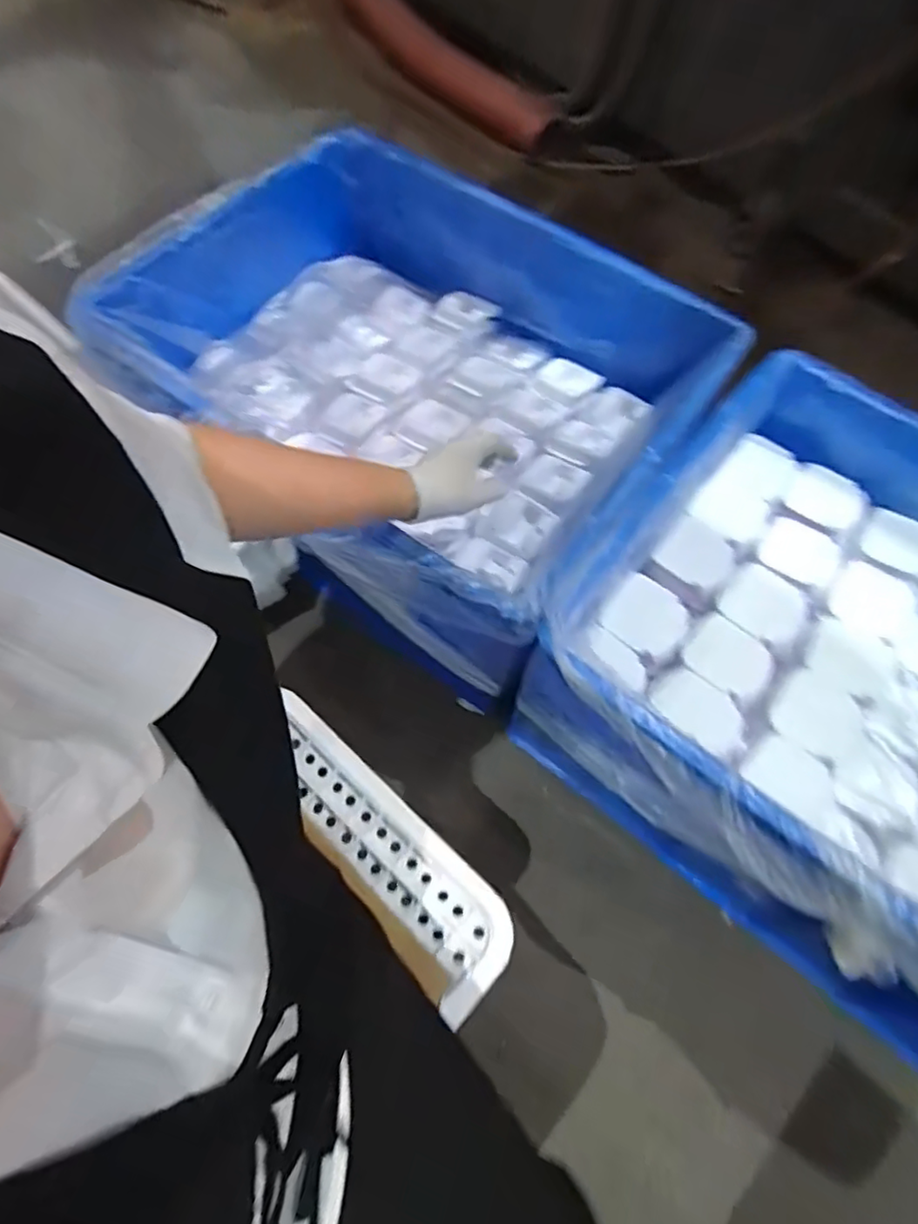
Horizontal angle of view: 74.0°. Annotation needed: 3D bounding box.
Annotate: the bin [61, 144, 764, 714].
[{"bbox_3d":[-0.064,-0.341,0.885,0.739,0.262,0.529,35,70,13],"label":"bin"}]

